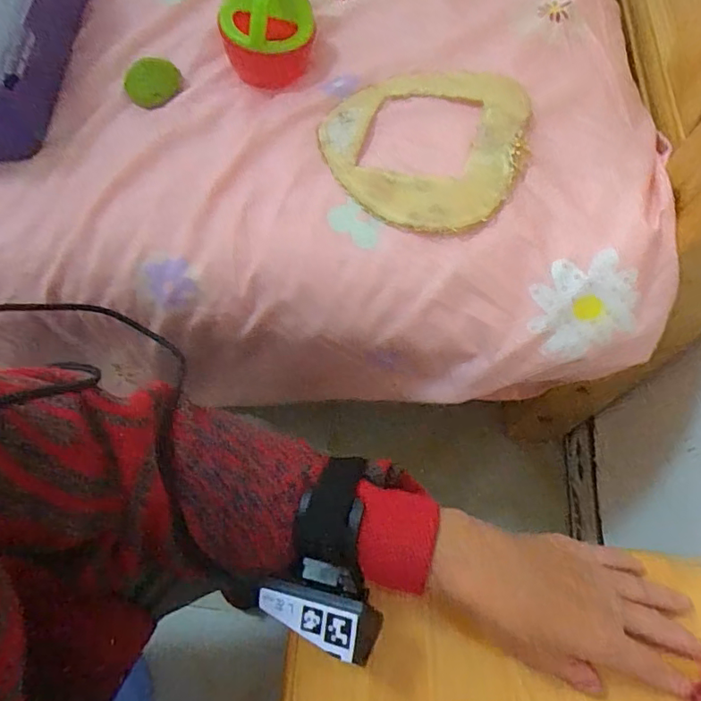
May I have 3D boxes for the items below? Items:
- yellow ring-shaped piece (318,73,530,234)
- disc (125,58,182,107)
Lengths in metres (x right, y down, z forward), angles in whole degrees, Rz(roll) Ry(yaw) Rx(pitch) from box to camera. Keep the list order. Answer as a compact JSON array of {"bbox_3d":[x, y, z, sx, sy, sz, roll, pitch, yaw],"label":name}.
[{"bbox_3d":[0.054,-0.170,0.427,0.158,0.025,0.162,-1,65,1],"label":"yellow ring-shaped piece"},{"bbox_3d":[-0.174,-0.236,0.472,0.048,0.014,0.052,-22,66,-8],"label":"disc"}]

